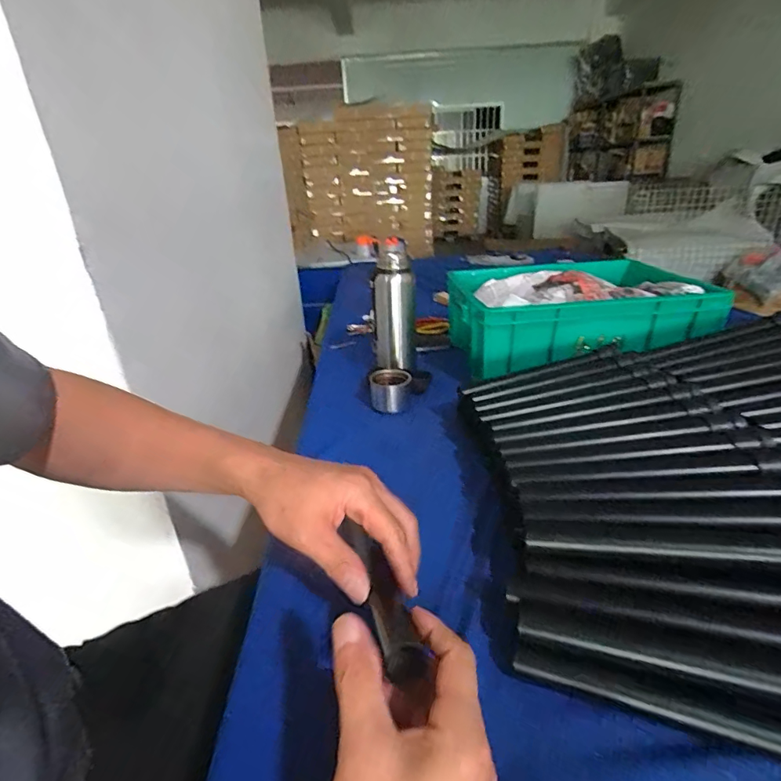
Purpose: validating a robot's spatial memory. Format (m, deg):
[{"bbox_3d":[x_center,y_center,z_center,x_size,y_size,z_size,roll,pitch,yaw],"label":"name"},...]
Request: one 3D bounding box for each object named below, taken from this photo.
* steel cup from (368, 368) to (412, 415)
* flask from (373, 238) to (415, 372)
[{"bbox_3d":[0.001,0.000,0.700,0.065,0.046,0.059,-4,25,-1],"label":"steel cup"},{"bbox_3d":[0.006,-0.134,0.779,0.071,0.212,0.069,-4,25,-1],"label":"flask"}]

